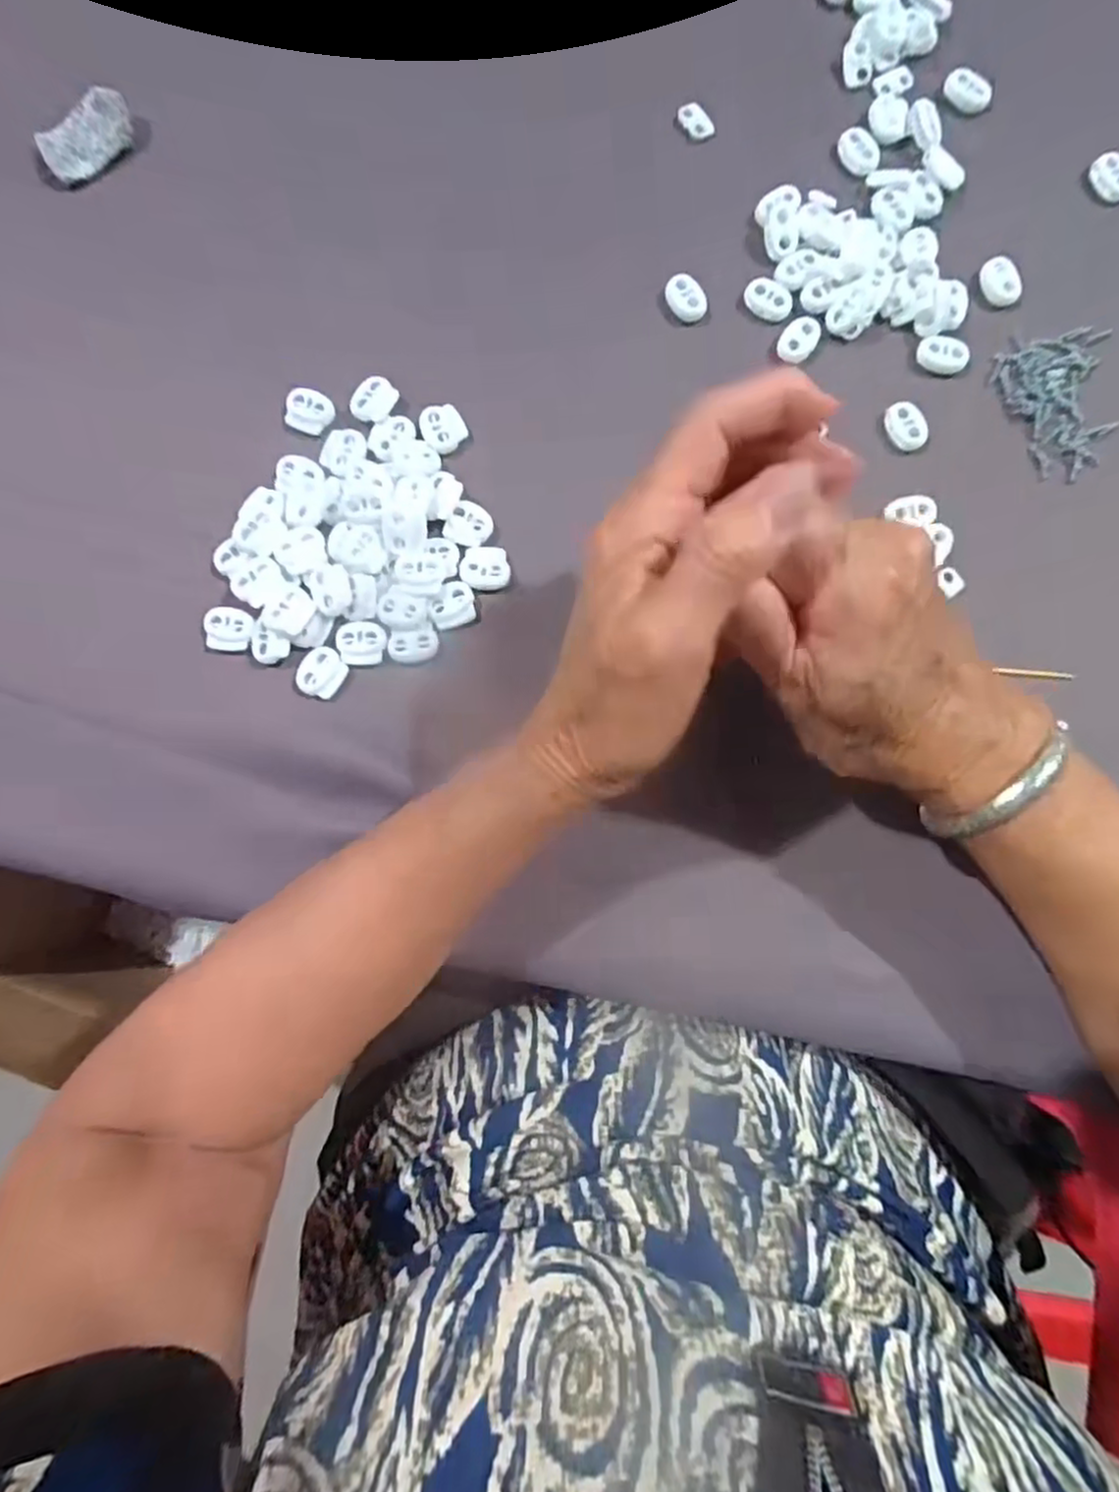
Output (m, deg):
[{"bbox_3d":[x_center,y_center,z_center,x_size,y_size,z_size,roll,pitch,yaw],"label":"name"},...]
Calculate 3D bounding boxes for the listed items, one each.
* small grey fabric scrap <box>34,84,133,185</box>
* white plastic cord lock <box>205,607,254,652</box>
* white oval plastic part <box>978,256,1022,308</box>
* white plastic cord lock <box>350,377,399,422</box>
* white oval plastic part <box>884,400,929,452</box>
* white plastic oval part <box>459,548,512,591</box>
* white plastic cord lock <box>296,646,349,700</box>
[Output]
[{"bbox_3d":[-0.228,-0.295,0.327,0.046,0.015,0.021,-35,84,-3],"label":"small grey fabric scrap"},{"bbox_3d":[-0.147,-0.052,0.303,0.021,0.004,0.020,2,83,1],"label":"white plastic cord lock"},{"bbox_3d":[0.201,-0.212,0.309,0.011,0.008,0.022,-28,84,-3],"label":"white oval plastic part"},{"bbox_3d":[-0.085,-0.159,0.310,0.018,0.004,0.022,31,85,4],"label":"white plastic cord lock"},{"bbox_3d":[0.156,-0.144,0.305,0.014,0.007,0.022,-18,83,-2],"label":"white oval plastic part"},{"bbox_3d":[-0.033,-0.079,0.301,0.022,0.004,0.020,2,83,1],"label":"white plastic oval part"},{"bbox_3d":[-0.106,-0.032,0.300,0.018,0.006,0.022,35,85,4],"label":"white plastic cord lock"}]

